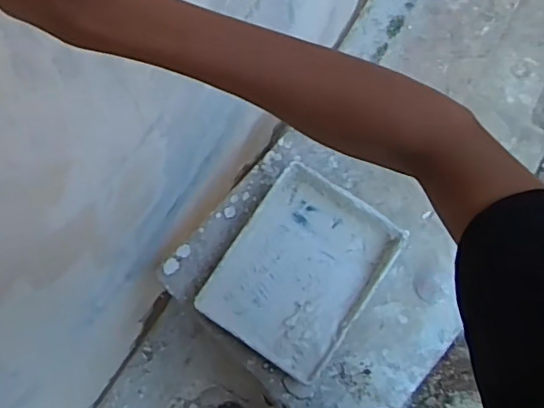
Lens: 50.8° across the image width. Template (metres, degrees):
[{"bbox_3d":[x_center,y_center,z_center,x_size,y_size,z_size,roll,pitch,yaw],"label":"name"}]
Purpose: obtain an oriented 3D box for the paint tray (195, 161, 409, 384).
[{"bbox_3d":[0.059,0.135,1.152,0.282,0.055,0.356,32,76,9],"label":"paint tray"}]

